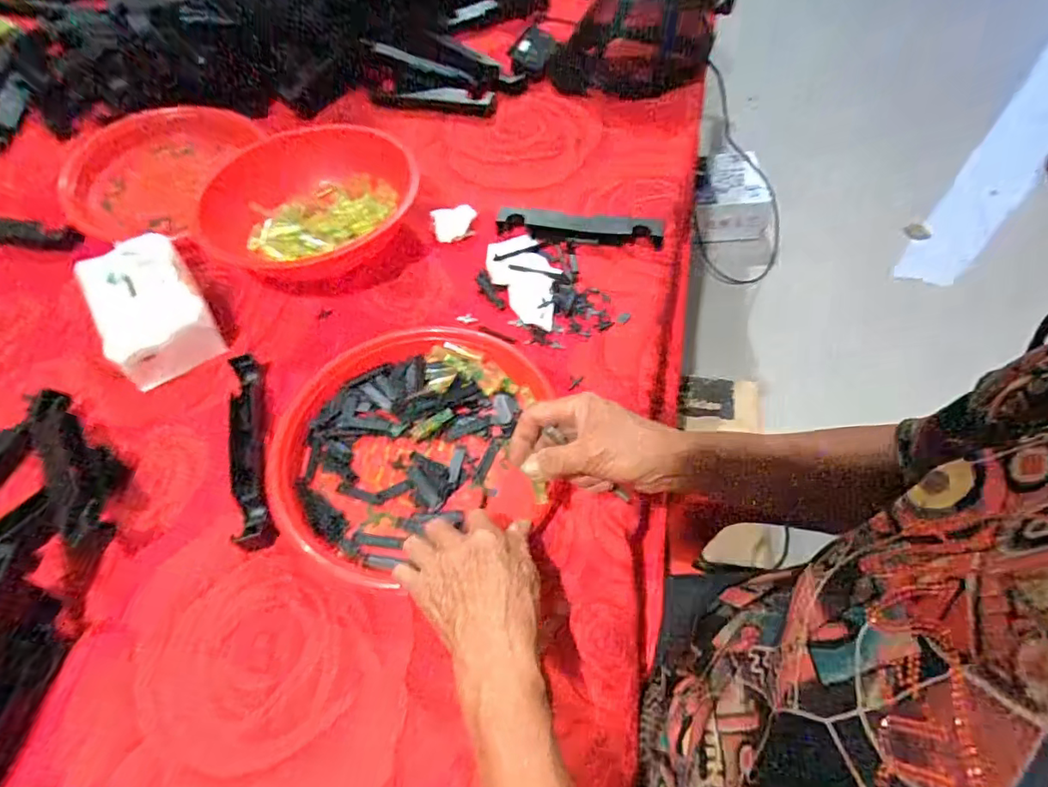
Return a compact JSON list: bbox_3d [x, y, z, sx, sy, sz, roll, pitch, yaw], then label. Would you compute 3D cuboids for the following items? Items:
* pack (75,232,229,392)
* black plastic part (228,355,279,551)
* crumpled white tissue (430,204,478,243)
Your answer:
[{"bbox_3d":[-0.392,-0.092,0.564,0.097,0.060,0.163,-32,61,-17],"label":"pack"},{"bbox_3d":[-0.251,0.044,0.487,0.030,0.026,0.193,-17,57,-8],"label":"black plastic part"},{"bbox_3d":[-0.083,-0.206,0.642,0.052,0.023,0.035,-15,57,-6],"label":"crumpled white tissue"}]

